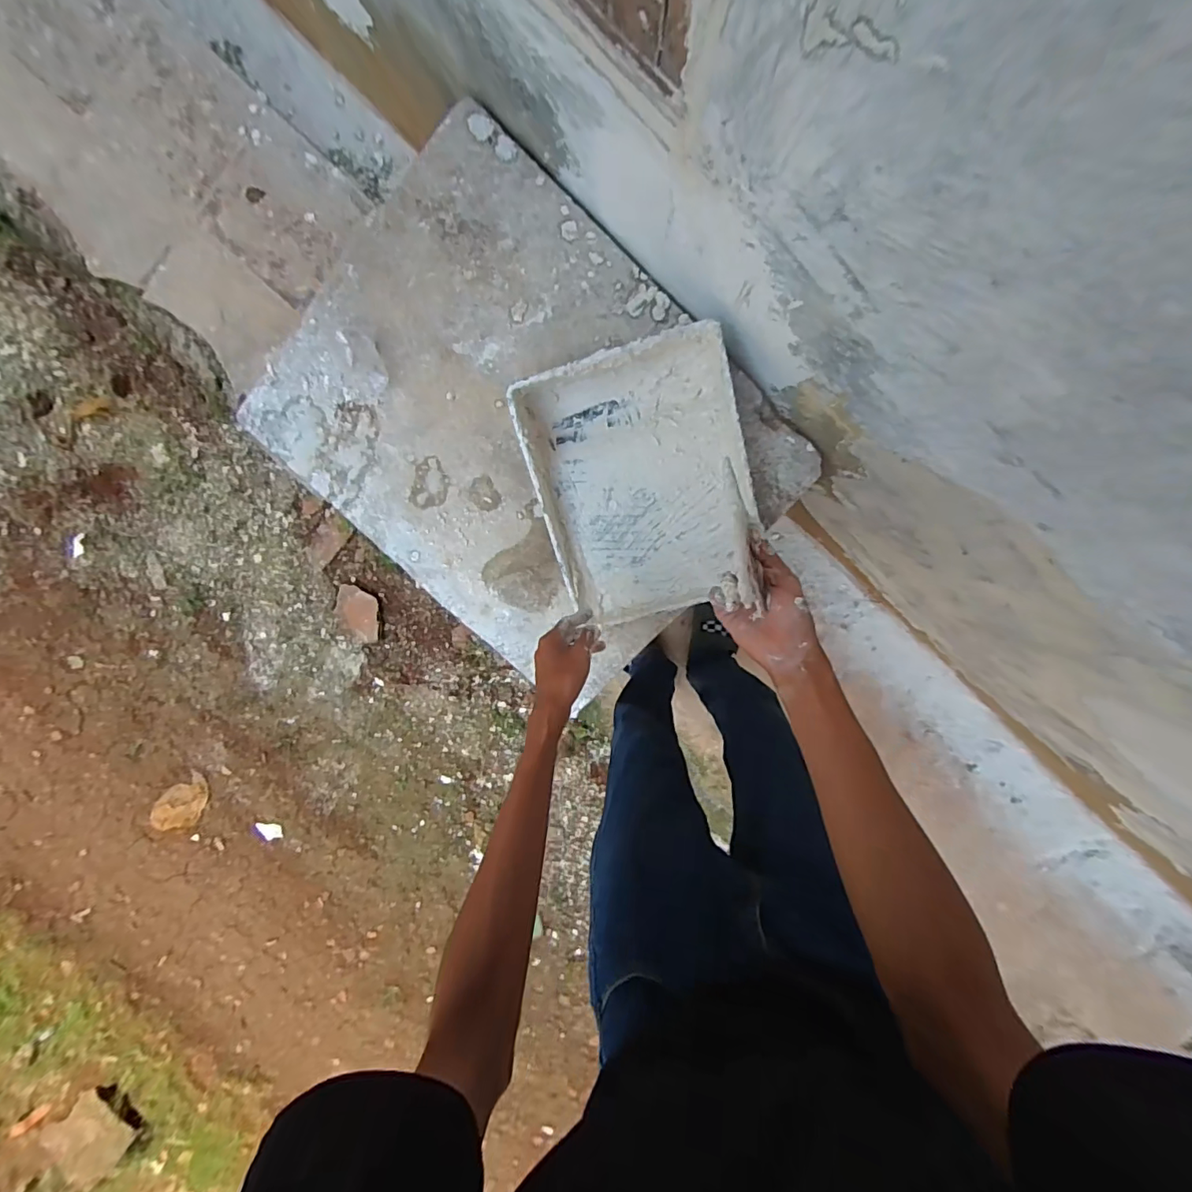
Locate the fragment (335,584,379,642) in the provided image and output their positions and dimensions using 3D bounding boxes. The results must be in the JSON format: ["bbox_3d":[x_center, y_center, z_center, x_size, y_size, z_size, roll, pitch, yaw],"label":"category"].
[{"bbox_3d":[-0.669,0.051,1.496,0.118,0.027,0.158,2,99,1],"label":"fragment"}]

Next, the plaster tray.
[{"bbox_3d":[0.063,-0.148,0.735,0.270,0.083,0.340,-15,99,3],"label":"plaster tray"}]

